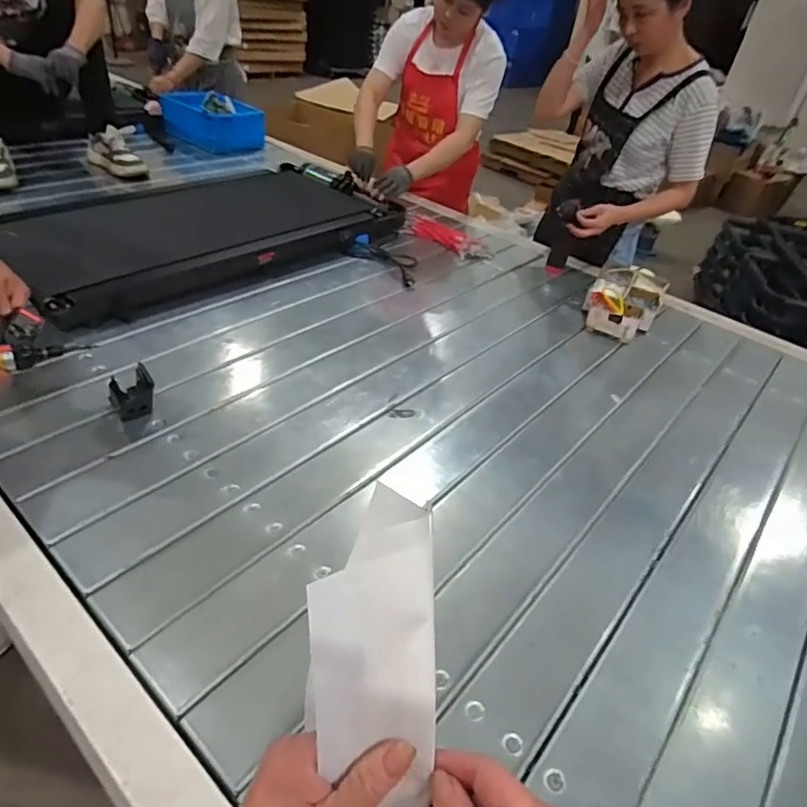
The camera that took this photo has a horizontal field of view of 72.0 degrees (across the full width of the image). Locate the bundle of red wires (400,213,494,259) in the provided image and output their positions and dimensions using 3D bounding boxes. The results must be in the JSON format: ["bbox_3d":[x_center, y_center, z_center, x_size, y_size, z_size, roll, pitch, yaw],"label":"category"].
[{"bbox_3d":[0.128,-0.533,1.759,0.111,0.031,0.369,-26,48,-37],"label":"bundle of red wires"}]

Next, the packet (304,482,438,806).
[{"bbox_3d":[-0.015,0.182,0.270,0.064,0.273,0.036,2,2,-7],"label":"packet"}]

